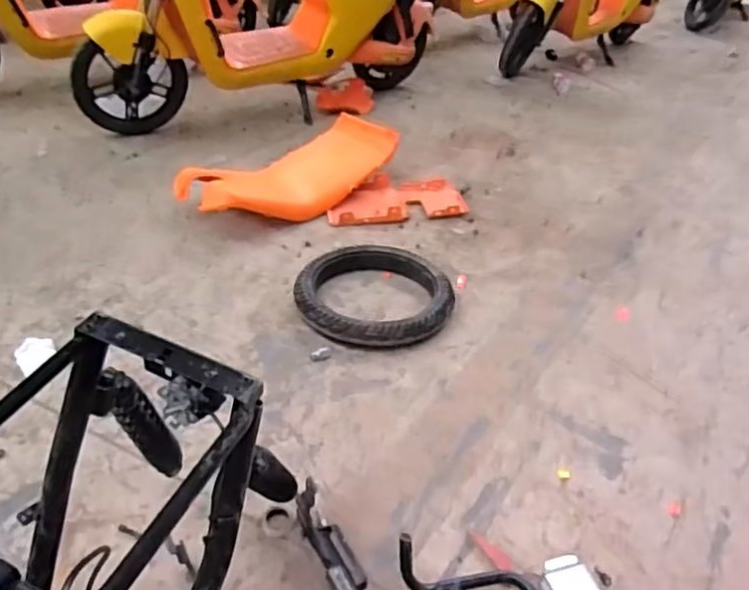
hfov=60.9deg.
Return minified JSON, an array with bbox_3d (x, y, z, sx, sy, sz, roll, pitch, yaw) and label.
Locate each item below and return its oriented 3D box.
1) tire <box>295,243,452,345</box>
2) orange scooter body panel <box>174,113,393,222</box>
[{"bbox_3d":[0.005,-0.004,1.514,0.352,0.071,0.344,3,37,-2],"label":"tire"},{"bbox_3d":[-0.234,-0.353,1.854,0.630,0.188,0.247,-26,46,-34],"label":"orange scooter body panel"}]

